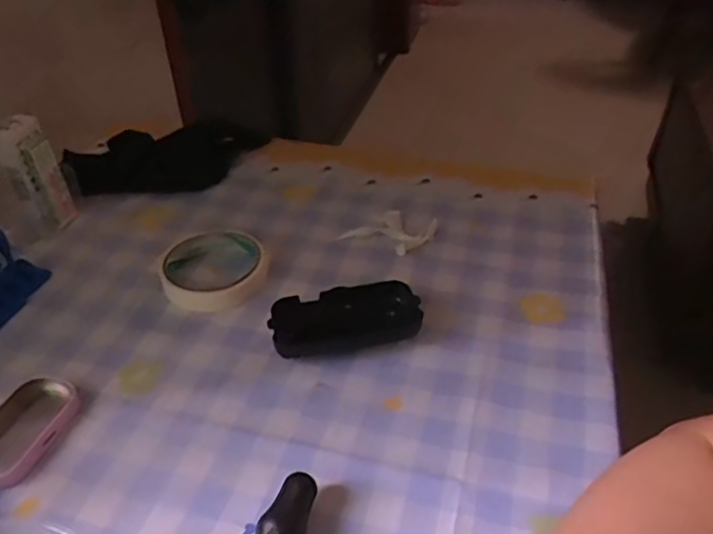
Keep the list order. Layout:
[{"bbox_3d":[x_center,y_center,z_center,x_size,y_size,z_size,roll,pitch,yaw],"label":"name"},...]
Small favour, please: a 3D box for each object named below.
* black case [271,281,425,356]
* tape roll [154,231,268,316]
[{"bbox_3d":[-0.009,0.041,0.475,0.110,0.029,0.056,-3,40,-6],"label":"black case"},{"bbox_3d":[-0.122,0.003,0.523,0.091,0.016,0.095,1,39,-1],"label":"tape roll"}]

